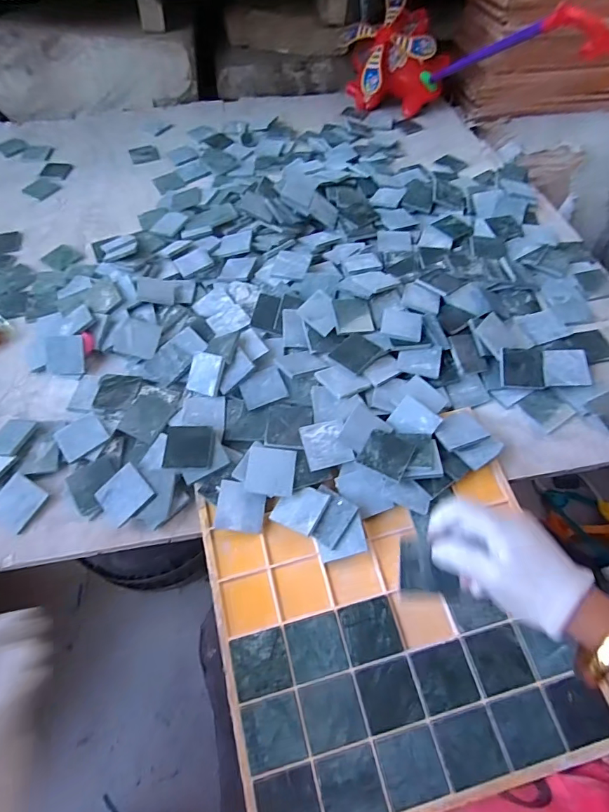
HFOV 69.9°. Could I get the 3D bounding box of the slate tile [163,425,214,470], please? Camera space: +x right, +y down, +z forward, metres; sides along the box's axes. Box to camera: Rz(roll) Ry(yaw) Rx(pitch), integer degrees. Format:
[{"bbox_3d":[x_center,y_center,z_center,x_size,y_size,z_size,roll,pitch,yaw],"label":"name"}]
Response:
[{"bbox_3d":[-0.127,0.045,0.476,0.054,0.005,0.047,1,72,8],"label":"slate tile"}]

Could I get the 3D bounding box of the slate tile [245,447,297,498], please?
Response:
[{"bbox_3d":[-0.036,0.069,0.464,0.050,0.004,0.051,4,65,5],"label":"slate tile"}]

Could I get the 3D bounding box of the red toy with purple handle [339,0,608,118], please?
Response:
[{"bbox_3d":[0.262,-0.622,0.750,0.170,0.211,0.583,-20,38,-11],"label":"red toy with purple handle"}]

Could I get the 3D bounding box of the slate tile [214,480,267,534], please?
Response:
[{"bbox_3d":[-0.067,0.106,0.458,0.050,0.006,0.049,9,74,-6],"label":"slate tile"}]

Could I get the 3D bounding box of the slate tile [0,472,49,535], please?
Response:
[{"bbox_3d":[-0.310,0.105,0.470,0.046,0.011,0.049,26,62,17],"label":"slate tile"}]

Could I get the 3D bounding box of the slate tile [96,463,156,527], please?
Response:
[{"bbox_3d":[-0.189,0.094,0.459,0.049,0.005,0.051,41,80,19],"label":"slate tile"}]

